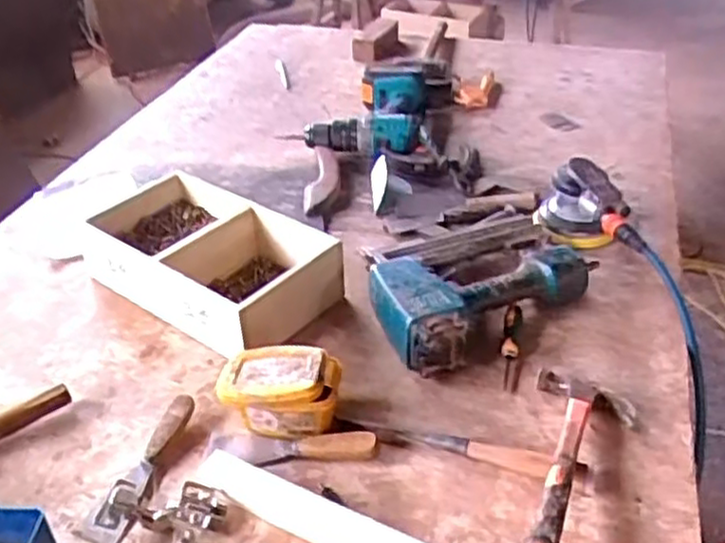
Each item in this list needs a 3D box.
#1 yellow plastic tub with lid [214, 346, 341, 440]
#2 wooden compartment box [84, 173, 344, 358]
[{"bbox_3d":[-0.083,0.124,0.765,0.121,0.076,0.077,1,35,5],"label":"yellow plastic tub with lid"},{"bbox_3d":[-0.188,-0.014,0.952,0.326,0.087,0.183,23,42,32],"label":"wooden compartment box"}]

